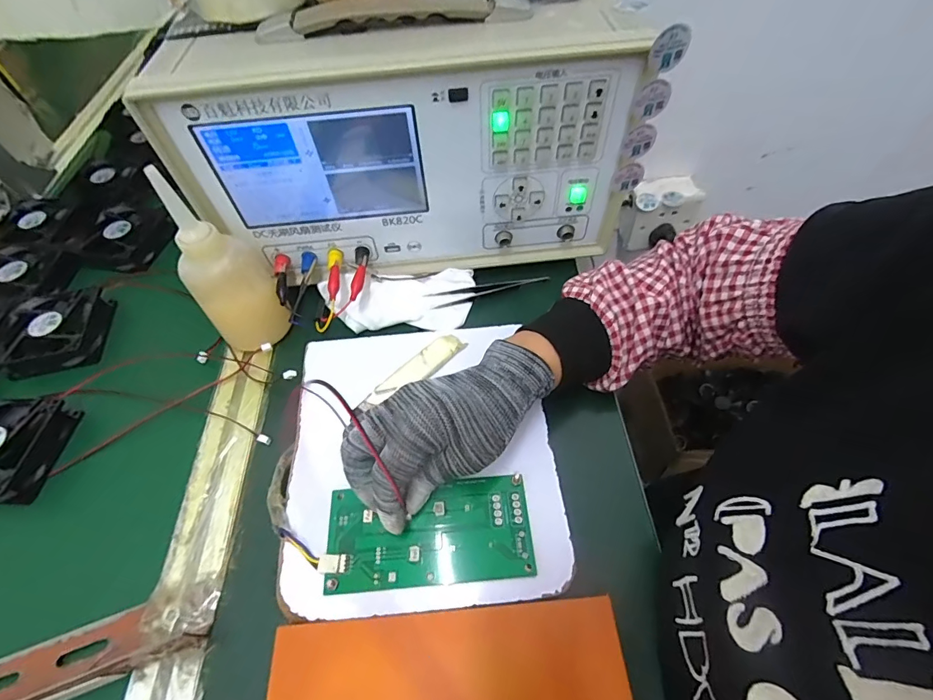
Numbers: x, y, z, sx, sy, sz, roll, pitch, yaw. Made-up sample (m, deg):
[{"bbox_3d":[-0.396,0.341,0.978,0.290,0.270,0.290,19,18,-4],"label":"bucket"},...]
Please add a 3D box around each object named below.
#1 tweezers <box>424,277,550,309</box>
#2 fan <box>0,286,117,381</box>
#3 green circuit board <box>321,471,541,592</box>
[{"bbox_3d":[0.022,-0.055,0.413,0.118,0.006,0.017,-10,57,-2],"label":"tweezers"},{"bbox_3d":[-0.397,-0.015,0.412,0.079,0.032,0.085,-12,57,-4],"label":"fan"},{"bbox_3d":[-0.025,0.122,0.286,0.132,0.007,0.065,-8,57,-4],"label":"green circuit board"}]

